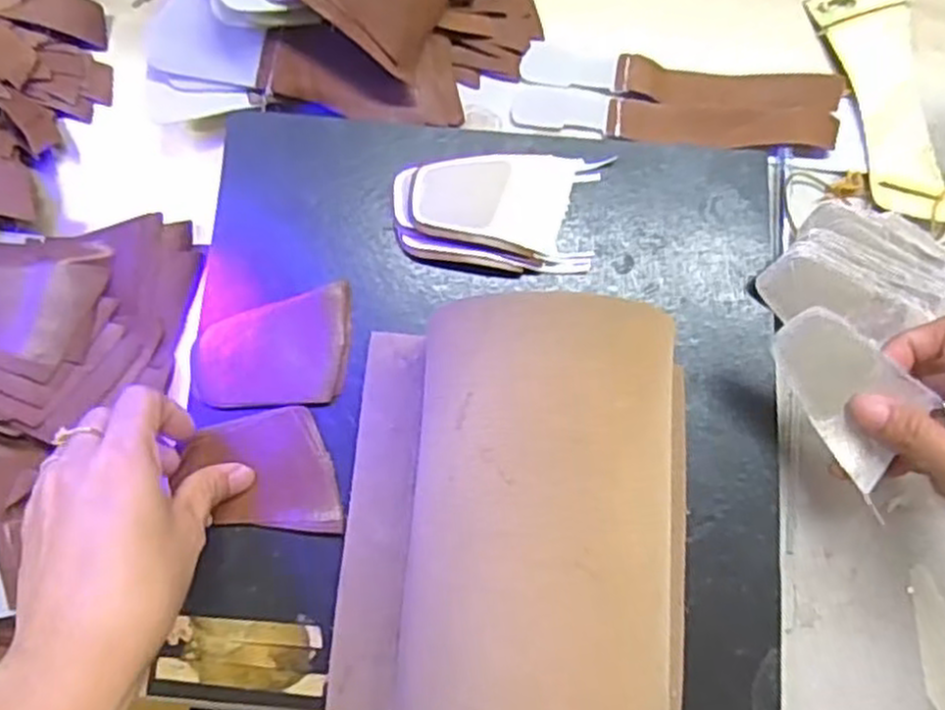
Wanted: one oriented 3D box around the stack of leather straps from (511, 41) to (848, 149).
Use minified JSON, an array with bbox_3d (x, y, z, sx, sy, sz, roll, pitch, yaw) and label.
[{"bbox_3d":[0.121,-0.149,0.444,0.185,0.008,0.052,7,81,-1],"label":"stack of leather straps"}]

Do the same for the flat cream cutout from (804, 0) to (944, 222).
[{"bbox_3d":[0.247,-0.154,0.449,0.058,0.005,0.157,-11,77,-4],"label":"flat cream cutout"}]

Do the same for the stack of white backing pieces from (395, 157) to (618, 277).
[{"bbox_3d":[0.015,-0.075,0.401,0.109,0.021,0.061,-3,81,-2],"label":"stack of white backing pieces"}]

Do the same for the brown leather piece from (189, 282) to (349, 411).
[{"bbox_3d":[-0.103,-0.005,0.394,0.078,0.004,0.061,-3,81,-2],"label":"brown leather piece"}]

